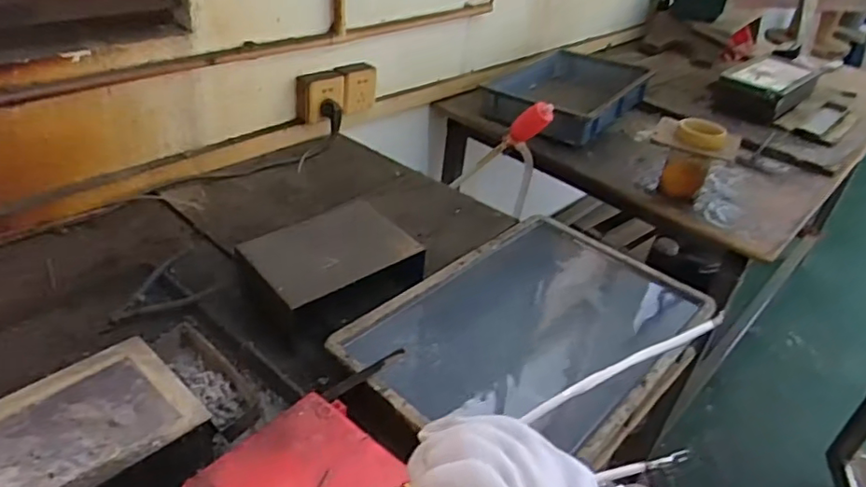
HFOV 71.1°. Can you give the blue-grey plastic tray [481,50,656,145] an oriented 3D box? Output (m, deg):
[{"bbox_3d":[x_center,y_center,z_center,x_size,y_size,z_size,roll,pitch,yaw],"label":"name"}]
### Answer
[{"bbox_3d":[0.325,-0.380,1.516,0.318,0.080,0.488,28,40,28],"label":"blue-grey plastic tray"}]

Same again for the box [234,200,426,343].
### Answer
[{"bbox_3d":[-0.131,0.037,0.808,0.203,0.098,0.159,-23,44,-36],"label":"box"}]

